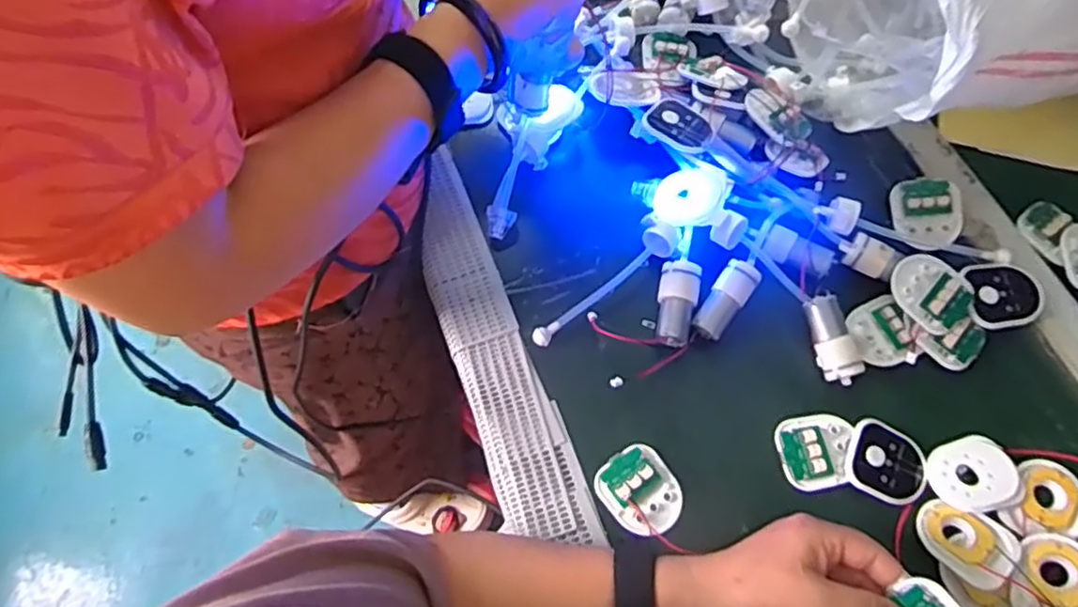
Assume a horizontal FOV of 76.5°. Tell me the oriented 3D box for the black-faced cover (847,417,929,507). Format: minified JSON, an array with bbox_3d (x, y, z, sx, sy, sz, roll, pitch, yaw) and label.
[{"bbox_3d":[0.241,0.110,0.470,0.054,0.010,0.049,26,68,11],"label":"black-faced cover"}]

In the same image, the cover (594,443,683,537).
[{"bbox_3d":[0.070,0.130,0.473,0.049,0.011,0.057,-35,71,-14],"label":"cover"}]

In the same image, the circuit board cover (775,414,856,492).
[{"bbox_3d":[0.195,0.103,0.479,0.050,0.011,0.050,-7,66,-3],"label":"circuit board cover"}]

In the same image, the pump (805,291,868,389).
[{"bbox_3d":[0.213,0.025,0.494,0.027,0.023,0.063,-14,67,-6],"label":"pump"}]

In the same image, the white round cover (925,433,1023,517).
[{"bbox_3d":[0.296,0.117,0.464,0.055,0.010,0.051,0,66,0],"label":"white round cover"}]

